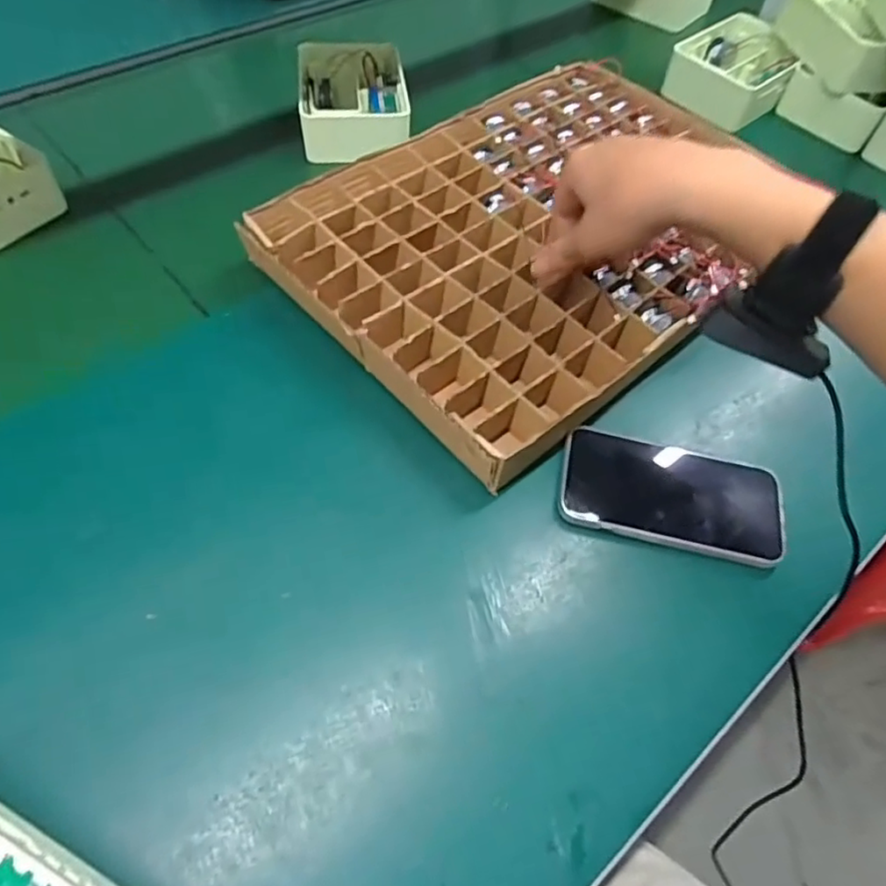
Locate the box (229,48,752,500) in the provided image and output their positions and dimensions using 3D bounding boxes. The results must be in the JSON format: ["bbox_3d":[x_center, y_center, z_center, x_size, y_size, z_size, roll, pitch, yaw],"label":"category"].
[{"bbox_3d":[0.084,-0.175,0.525,0.411,0.058,0.292,-35,65,-25],"label":"box"}]

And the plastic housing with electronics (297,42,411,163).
[{"bbox_3d":[-0.091,-0.346,0.639,0.104,0.055,0.140,-5,57,-7],"label":"plastic housing with electronics"}]

